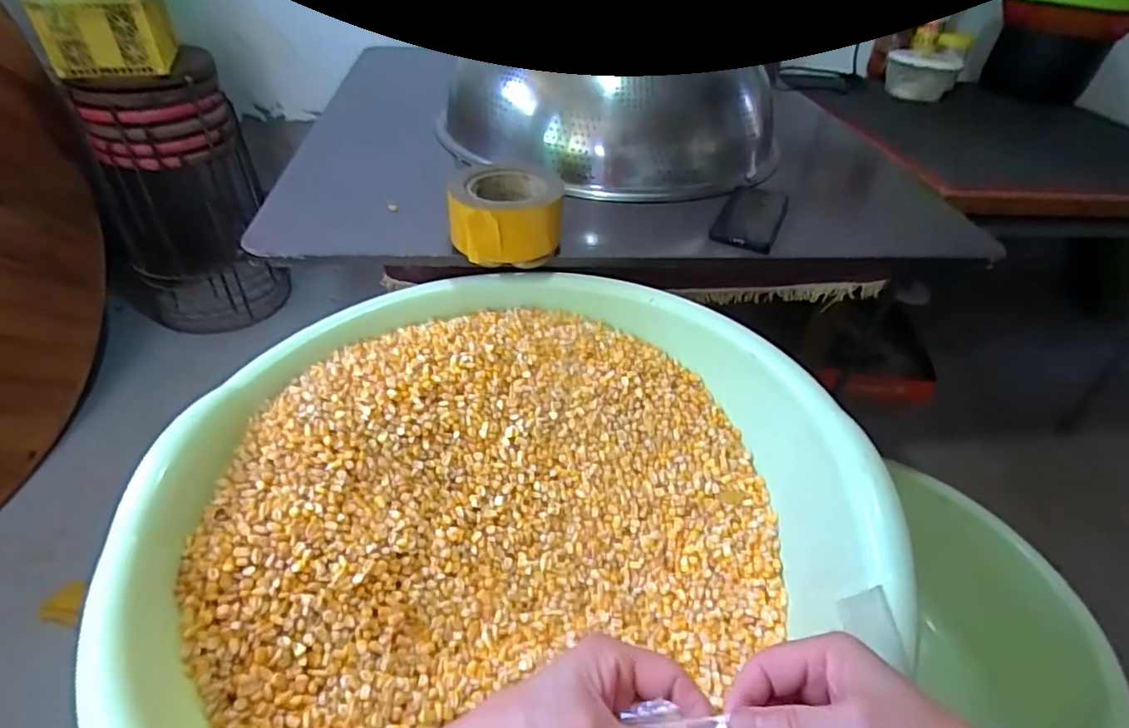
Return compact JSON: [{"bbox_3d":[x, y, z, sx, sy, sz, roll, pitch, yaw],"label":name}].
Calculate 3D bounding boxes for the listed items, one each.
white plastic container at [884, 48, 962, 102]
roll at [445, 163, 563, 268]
[{"bbox_3d":[0.816,-0.661,1.332,0.146,0.094,0.185,24,45,22],"label":"white plastic container"},{"bbox_3d":[-0.065,-0.166,0.654,0.120,0.080,0.120,2,41,-2],"label":"roll"}]

